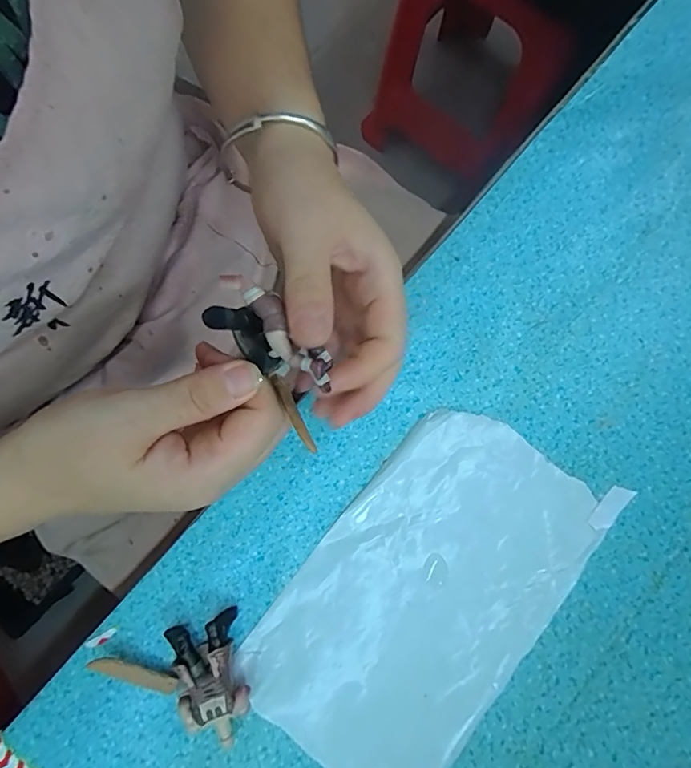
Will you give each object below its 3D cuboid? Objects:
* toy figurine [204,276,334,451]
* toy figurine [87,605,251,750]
[{"bbox_3d":[-0.029,-0.012,0.212,0.030,0.022,0.076,-37,86,-6],"label":"toy figurine"},{"bbox_3d":[-0.084,0.157,0.244,0.071,0.018,0.058,-18,79,-2],"label":"toy figurine"}]

